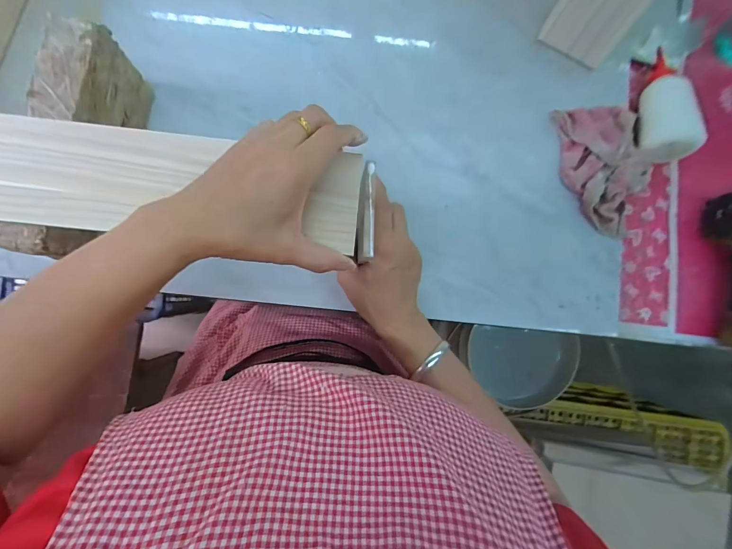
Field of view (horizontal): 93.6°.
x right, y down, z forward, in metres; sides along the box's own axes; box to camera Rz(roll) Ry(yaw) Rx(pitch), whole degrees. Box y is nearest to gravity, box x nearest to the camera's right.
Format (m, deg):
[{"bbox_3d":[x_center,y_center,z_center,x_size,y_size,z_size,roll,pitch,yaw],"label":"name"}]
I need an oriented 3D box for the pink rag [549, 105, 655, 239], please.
[{"bbox_3d":[0.309,-0.137,0.429,0.115,0.027,0.164,-17,88,-7],"label":"pink rag"}]

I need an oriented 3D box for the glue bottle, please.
[{"bbox_3d":[0.396,-0.223,0.449,0.060,0.060,0.164,14,68,-5],"label":"glue bottle"}]

